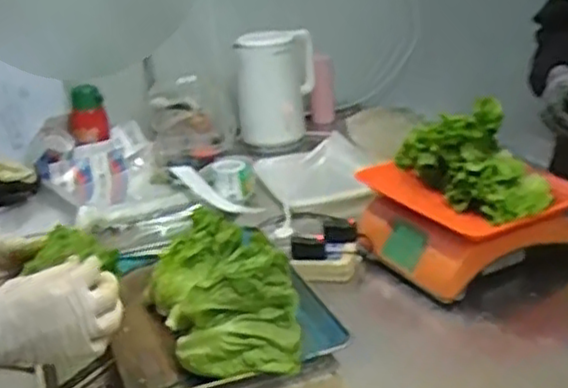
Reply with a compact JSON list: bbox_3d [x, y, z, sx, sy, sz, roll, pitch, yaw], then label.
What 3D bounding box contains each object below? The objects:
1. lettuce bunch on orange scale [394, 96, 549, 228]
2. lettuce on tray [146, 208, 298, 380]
[{"bbox_3d":[0.273,-0.065,1.023,0.118,0.136,0.226,-12,23,-16],"label":"lettuce bunch on orange scale"},{"bbox_3d":[-0.064,0.104,0.760,0.126,0.100,0.188,-13,23,-19],"label":"lettuce on tray"}]

